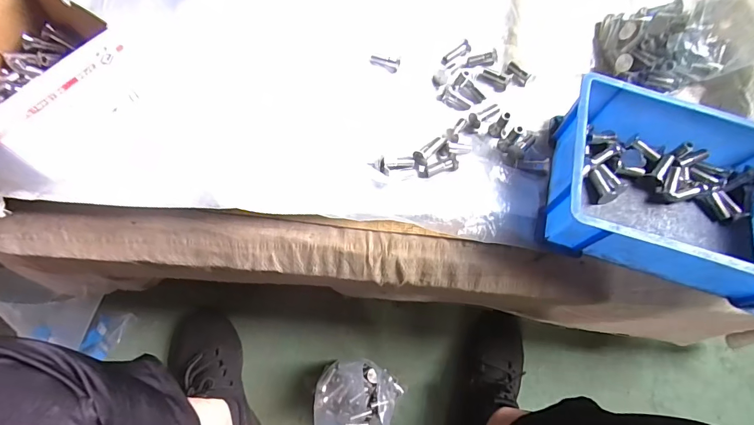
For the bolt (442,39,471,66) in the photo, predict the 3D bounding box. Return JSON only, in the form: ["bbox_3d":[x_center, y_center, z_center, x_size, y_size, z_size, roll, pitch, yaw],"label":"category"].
[{"bbox_3d":[0.096,-0.192,0.474,0.044,0.008,0.016,-42,76,-16],"label":"bolt"}]

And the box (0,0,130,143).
[{"bbox_3d":[-0.316,-0.128,0.363,0.144,0.092,0.129,34,71,10],"label":"box"}]

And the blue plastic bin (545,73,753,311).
[{"bbox_3d":[0.289,-0.020,0.383,0.234,0.078,0.162,18,69,4],"label":"blue plastic bin"}]

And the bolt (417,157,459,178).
[{"bbox_3d":[0.064,-0.046,0.410,0.041,0.010,0.013,-8,70,-6],"label":"bolt"}]

